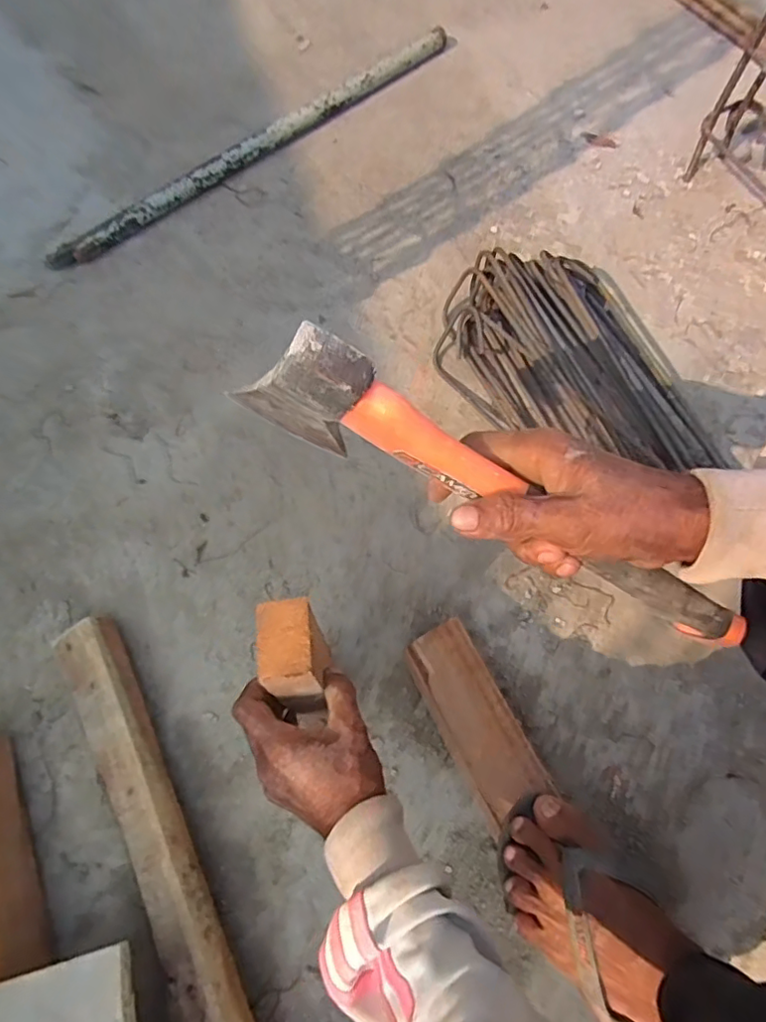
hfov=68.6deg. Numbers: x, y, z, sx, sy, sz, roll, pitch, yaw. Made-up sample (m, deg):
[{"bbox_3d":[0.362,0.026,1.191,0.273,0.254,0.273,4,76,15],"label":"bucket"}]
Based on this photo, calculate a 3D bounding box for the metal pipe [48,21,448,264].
[{"bbox_3d":[-0.187,-0.590,0.903,0.751,0.033,0.036,-38,74,-13],"label":"metal pipe"}]

